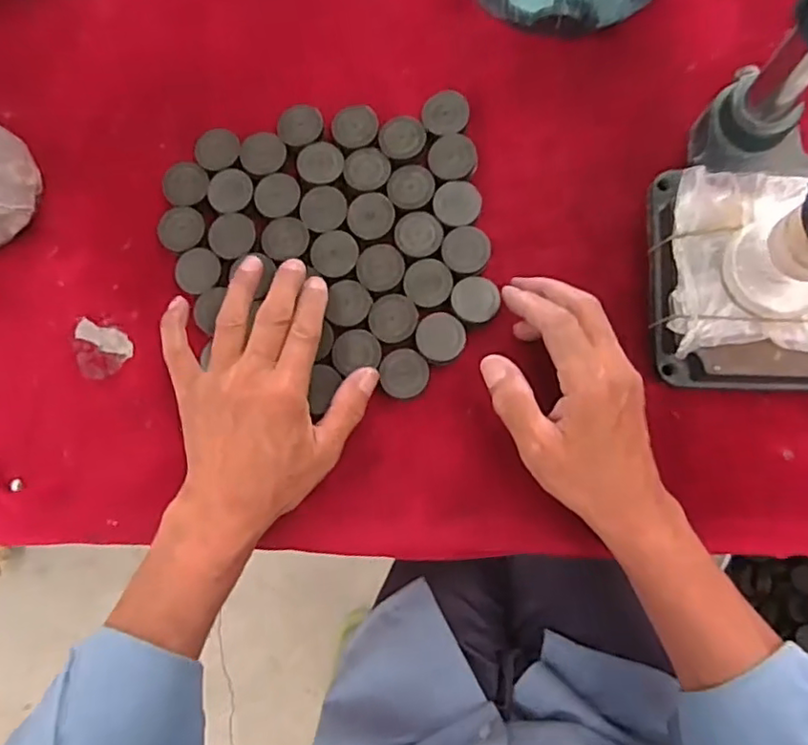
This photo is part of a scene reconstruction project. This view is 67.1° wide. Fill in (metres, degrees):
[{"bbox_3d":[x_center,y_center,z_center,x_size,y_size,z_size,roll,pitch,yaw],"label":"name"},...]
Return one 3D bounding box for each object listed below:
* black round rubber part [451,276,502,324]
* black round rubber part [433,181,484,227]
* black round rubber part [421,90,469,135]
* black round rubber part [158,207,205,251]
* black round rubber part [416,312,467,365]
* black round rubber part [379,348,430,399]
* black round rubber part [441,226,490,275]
[{"bbox_3d":[0.048,-0.049,0.409,0.032,0.008,0.030,-1,82,5],"label":"black round rubber part"},{"bbox_3d":[0.038,-0.115,0.425,0.032,0.017,0.032,-1,82,5],"label":"black round rubber part"},{"bbox_3d":[0.030,-0.182,0.434,0.032,0.017,0.032,-1,82,5],"label":"black round rubber part"},{"bbox_3d":[-0.158,-0.101,0.439,0.034,0.017,0.031,-1,82,5],"label":"black round rubber part"},{"bbox_3d":[0.025,-0.023,0.405,0.032,0.011,0.032,-1,82,5],"label":"black round rubber part"},{"bbox_3d":[0.001,0.001,0.407,0.031,0.014,0.032,-1,82,5],"label":"black round rubber part"},{"bbox_3d":[0.043,-0.082,0.417,0.031,0.017,0.031,-1,82,5],"label":"black round rubber part"}]

